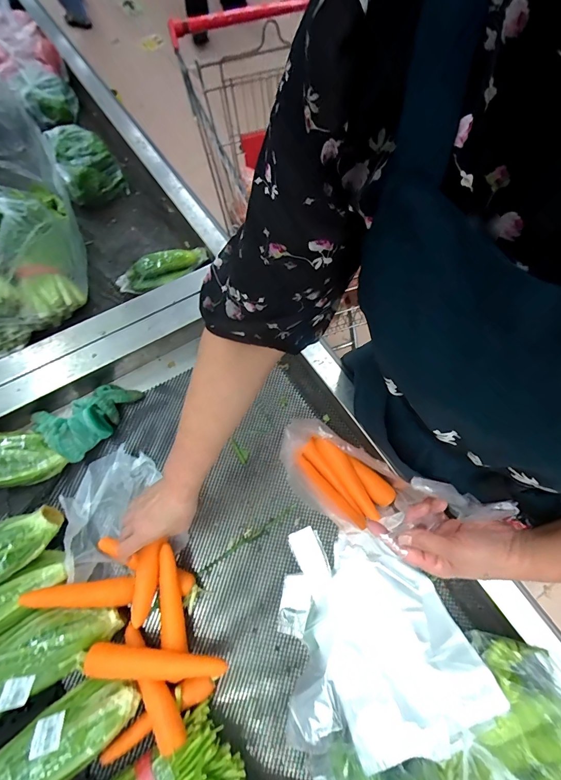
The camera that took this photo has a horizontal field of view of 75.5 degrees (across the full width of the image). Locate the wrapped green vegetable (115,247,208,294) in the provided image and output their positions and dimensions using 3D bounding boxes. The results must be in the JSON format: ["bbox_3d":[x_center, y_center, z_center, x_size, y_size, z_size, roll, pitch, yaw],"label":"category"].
[{"bbox_3d":[-0.249,-0.259,0.763,0.201,0.053,0.064,-23,69,-7],"label":"wrapped green vegetable"}]

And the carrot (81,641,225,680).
[{"bbox_3d":[-0.162,0.358,0.472,0.173,0.036,0.034,5,69,4],"label":"carrot"}]

